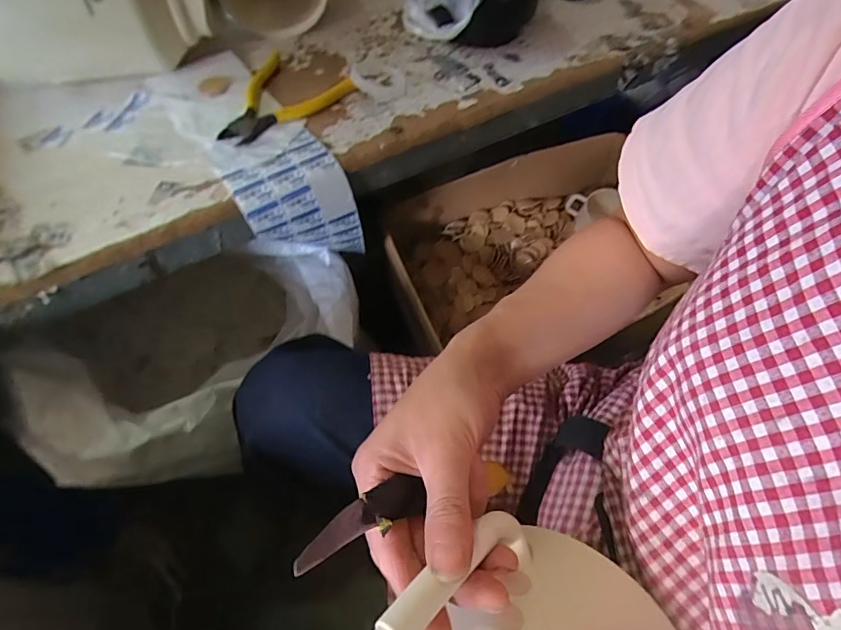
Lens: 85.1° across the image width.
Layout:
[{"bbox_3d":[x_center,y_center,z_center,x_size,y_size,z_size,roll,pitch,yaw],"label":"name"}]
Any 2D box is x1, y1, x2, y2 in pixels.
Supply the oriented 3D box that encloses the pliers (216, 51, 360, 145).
[{"bbox_3d":[-0.164,-0.248,0.509,0.159,0.012,0.104,-35,63,-19],"label":"pliers"}]

